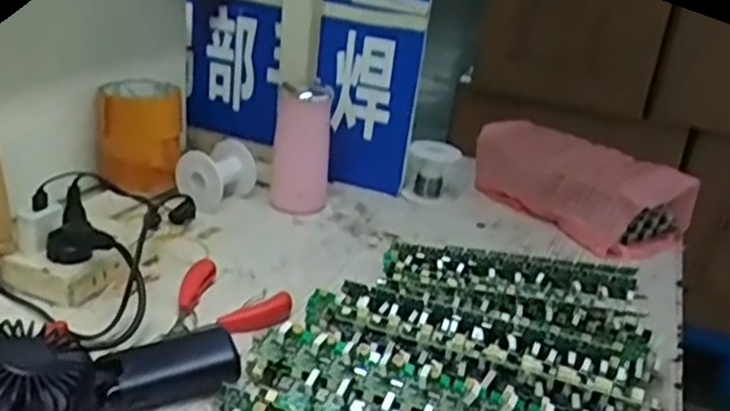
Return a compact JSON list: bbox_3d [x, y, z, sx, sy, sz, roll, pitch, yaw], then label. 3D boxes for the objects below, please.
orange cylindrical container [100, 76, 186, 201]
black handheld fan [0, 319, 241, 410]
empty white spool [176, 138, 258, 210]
[{"bbox_3d":[-0.250,-0.079,0.794,0.078,0.102,0.080,-2,26,-21],"label":"orange cylindrical container"},{"bbox_3d":[-0.179,0.108,0.477,0.180,0.054,0.089,-5,27,-27],"label":"black handheld fan"},{"bbox_3d":[-0.167,-0.033,0.801,0.059,0.063,0.073,19,26,24],"label":"empty white spool"}]

